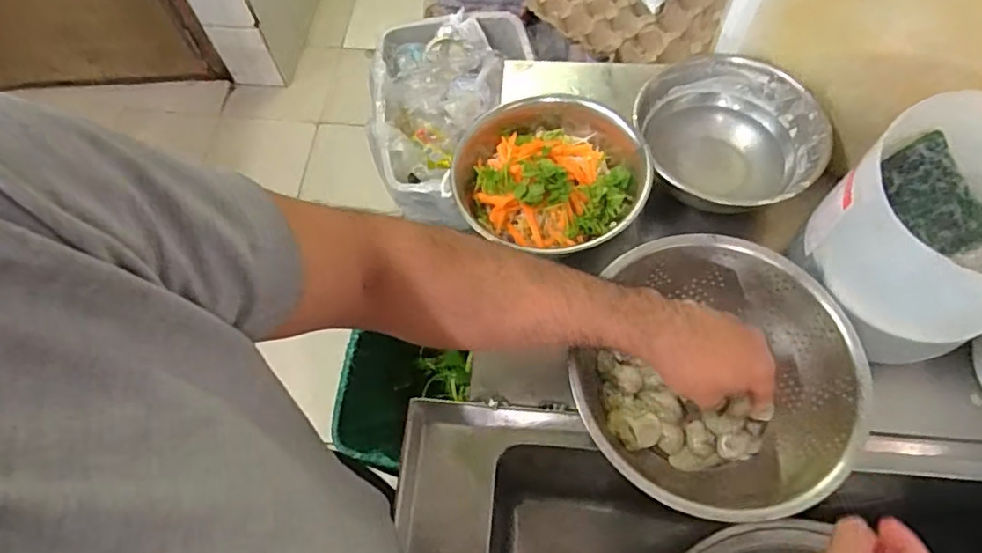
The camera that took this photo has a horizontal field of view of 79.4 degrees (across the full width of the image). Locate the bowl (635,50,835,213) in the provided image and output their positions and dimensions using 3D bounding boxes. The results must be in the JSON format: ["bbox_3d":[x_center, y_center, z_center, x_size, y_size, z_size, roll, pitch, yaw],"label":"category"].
[{"bbox_3d":[0.222,-0.125,0.573,0.158,0.082,0.166,-1,64,1],"label":"bowl"}]

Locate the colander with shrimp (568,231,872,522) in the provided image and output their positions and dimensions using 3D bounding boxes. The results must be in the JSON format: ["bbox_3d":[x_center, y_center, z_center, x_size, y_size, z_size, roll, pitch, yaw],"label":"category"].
[{"bbox_3d":[0.169,0.078,0.463,0.195,0.078,0.204,-1,64,1],"label":"colander with shrimp"}]

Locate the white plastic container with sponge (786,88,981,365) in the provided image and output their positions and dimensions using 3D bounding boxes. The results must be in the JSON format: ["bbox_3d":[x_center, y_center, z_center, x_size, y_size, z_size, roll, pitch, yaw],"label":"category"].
[{"bbox_3d":[0.333,-0.028,0.452,0.147,0.146,0.143,-38,69,-15],"label":"white plastic container with sponge"}]

